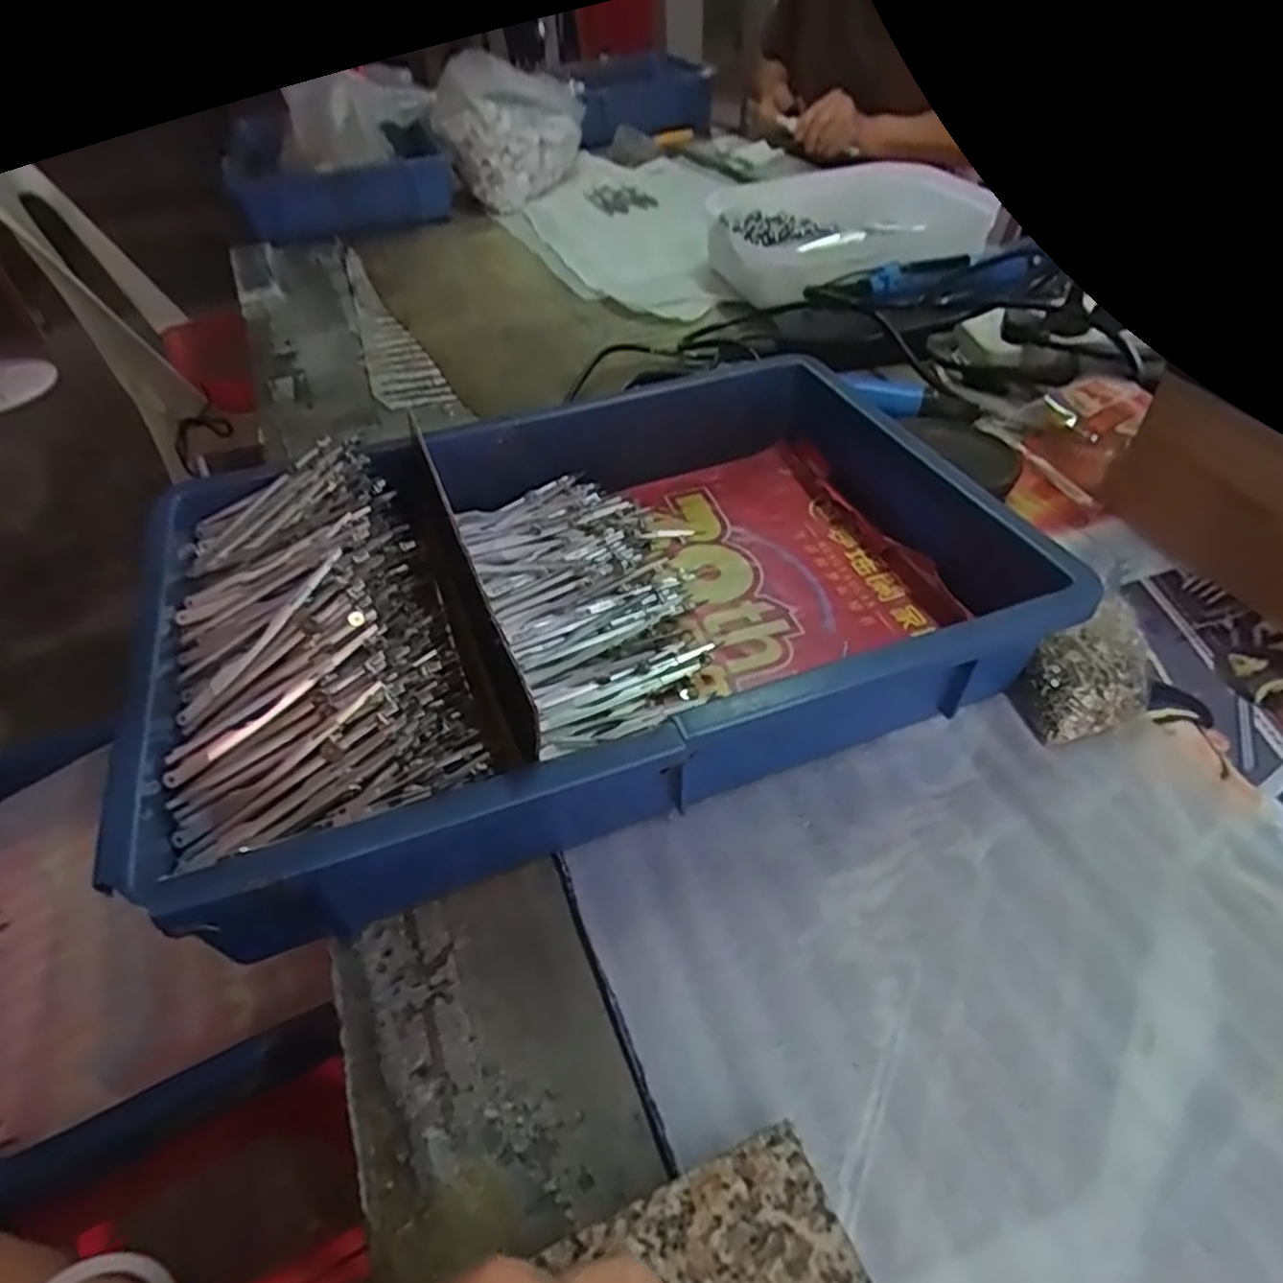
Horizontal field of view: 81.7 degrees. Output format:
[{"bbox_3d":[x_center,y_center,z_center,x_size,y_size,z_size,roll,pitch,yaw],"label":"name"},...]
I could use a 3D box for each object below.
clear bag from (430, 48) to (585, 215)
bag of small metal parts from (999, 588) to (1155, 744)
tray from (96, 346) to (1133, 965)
[{"bbox_3d":[-0.170,-0.664,0.968,0.194,0.148,0.110,-8,46,-4],"label":"clear bag"},{"bbox_3d":[0.232,0.017,0.382,0.089,0.030,0.048,-28,51,-22],"label":"bag of small metal parts"},{"bbox_3d":[-0.031,-0.030,0.402,0.410,0.088,0.271,-18,48,-13],"label":"tray"}]

